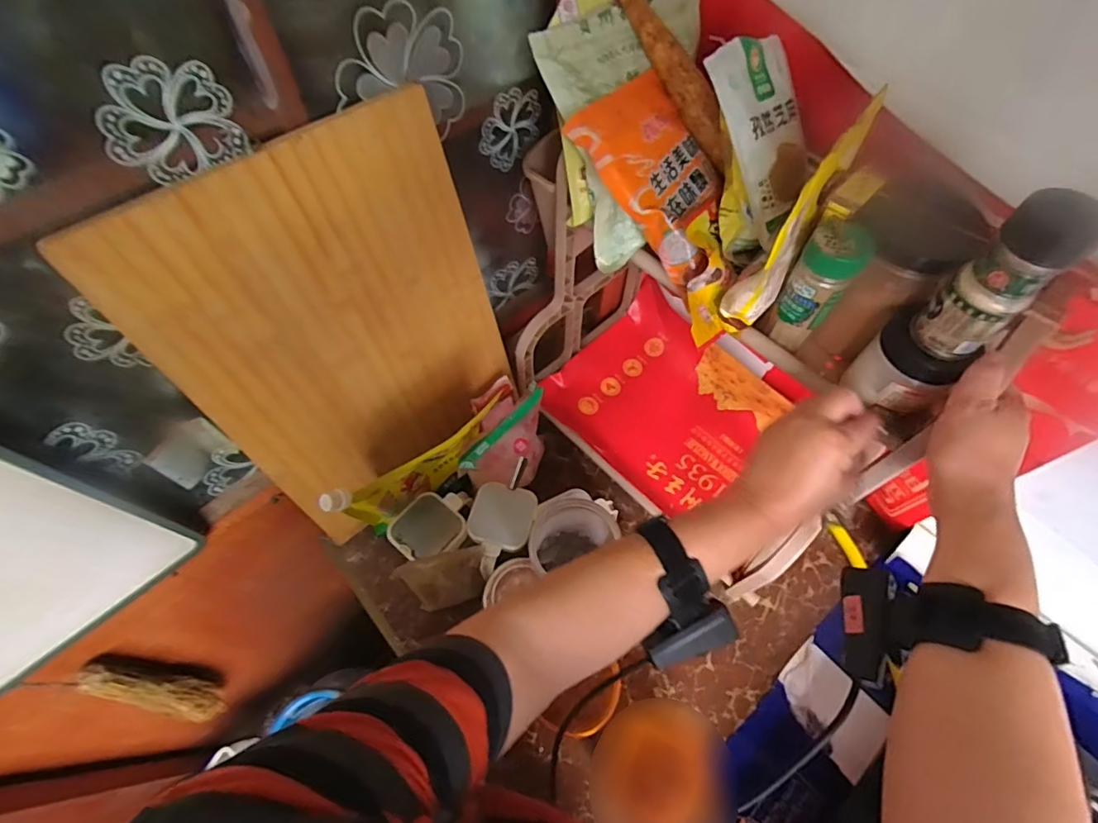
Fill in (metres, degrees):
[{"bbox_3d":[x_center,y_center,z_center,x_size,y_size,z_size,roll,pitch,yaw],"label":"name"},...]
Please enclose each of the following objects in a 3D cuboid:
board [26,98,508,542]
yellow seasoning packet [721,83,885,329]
[{"bbox_3d":[-0.197,-0.073,0.546,0.320,0.391,0.029,-37,53,-20],"label":"board"},{"bbox_3d":[0.190,-0.147,0.396,0.034,0.185,0.110,31,30,15],"label":"yellow seasoning packet"}]

